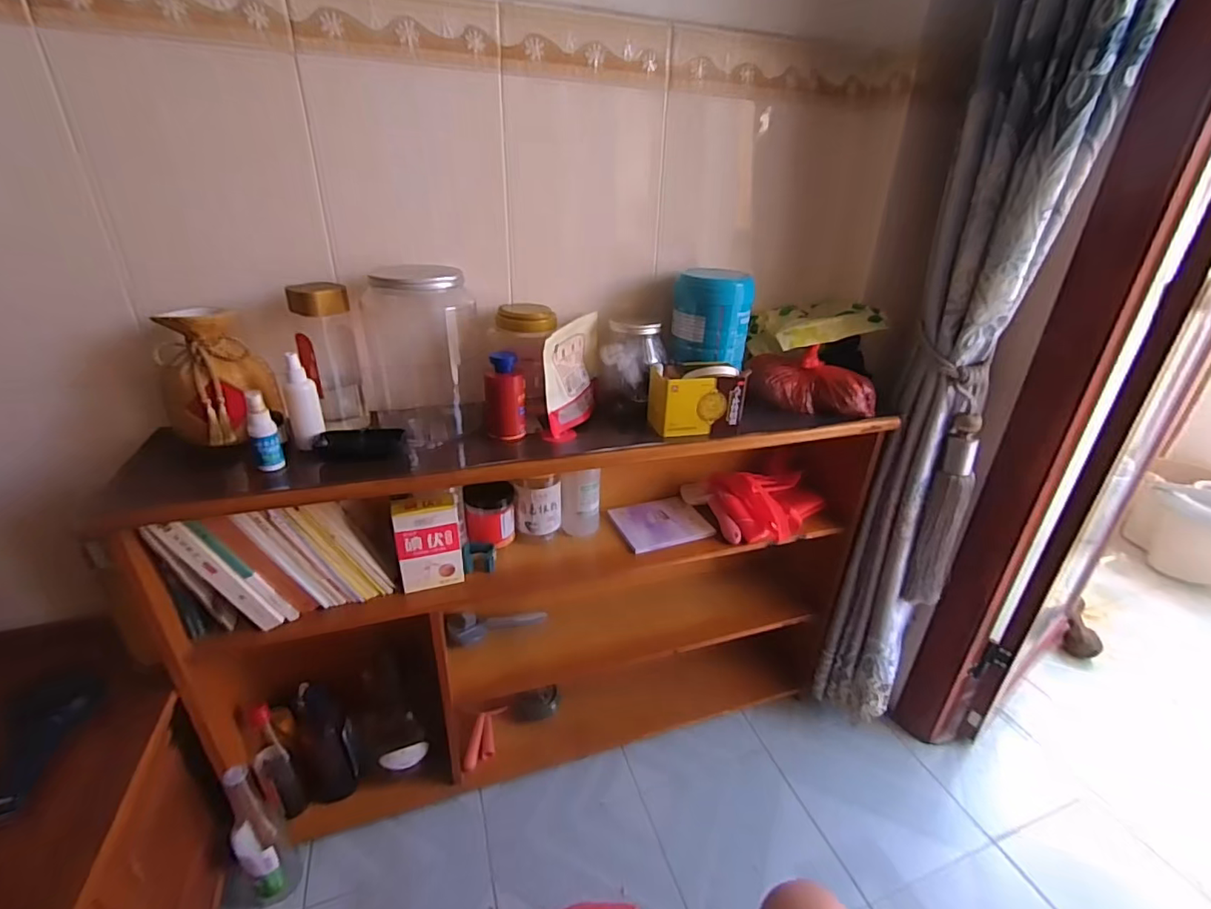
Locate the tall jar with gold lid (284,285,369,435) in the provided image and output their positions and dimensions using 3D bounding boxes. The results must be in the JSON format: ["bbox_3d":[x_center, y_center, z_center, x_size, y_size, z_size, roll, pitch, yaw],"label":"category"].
[{"bbox_3d":[-0.392,-0.133,0.757,0.072,0.212,0.087,-13,30,-27],"label":"tall jar with gold lid"}]

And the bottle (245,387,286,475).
[{"bbox_3d":[-0.422,-0.028,0.654,0.032,0.097,0.024,-16,31,-32],"label":"bottle"}]

